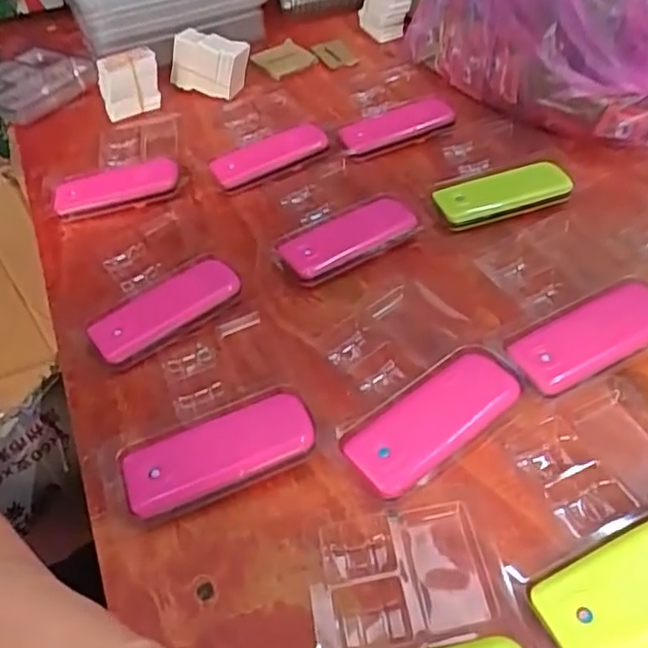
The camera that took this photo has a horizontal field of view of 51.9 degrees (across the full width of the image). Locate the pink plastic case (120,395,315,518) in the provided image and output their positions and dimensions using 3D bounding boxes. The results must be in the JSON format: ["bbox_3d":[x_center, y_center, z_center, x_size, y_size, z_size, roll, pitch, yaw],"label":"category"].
[{"bbox_3d":[-0.057,0.073,0.369,0.105,0.017,0.040,-16,45,-9],"label":"pink plastic case"}]

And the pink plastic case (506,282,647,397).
[{"bbox_3d":[0.165,0.006,0.406,0.108,0.013,0.042,-25,47,-17],"label":"pink plastic case"}]

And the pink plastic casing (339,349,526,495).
[{"bbox_3d":[0.061,0.053,0.370,0.103,0.014,0.040,-30,49,-21],"label":"pink plastic casing"}]

